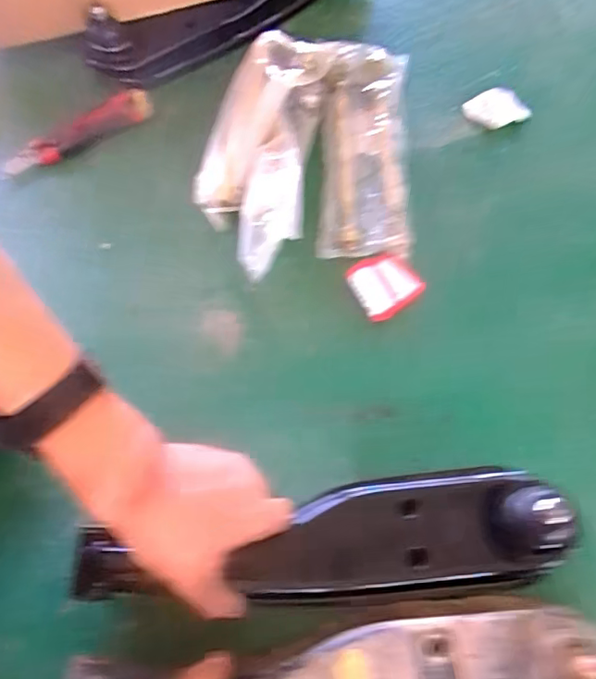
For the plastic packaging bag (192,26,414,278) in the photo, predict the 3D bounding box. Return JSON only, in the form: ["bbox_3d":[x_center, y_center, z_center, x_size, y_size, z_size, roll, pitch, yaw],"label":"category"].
[{"bbox_3d":[0.005,-0.191,0.552,0.206,0.063,0.270,1,66,4],"label":"plastic packaging bag"}]

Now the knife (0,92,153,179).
[{"bbox_3d":[-0.240,-0.217,0.595,0.173,0.029,0.032,-29,68,-9],"label":"knife"}]

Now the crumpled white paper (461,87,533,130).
[{"bbox_3d":[0.213,-0.246,0.592,0.057,0.017,0.046,-28,67,-9],"label":"crumpled white paper"}]

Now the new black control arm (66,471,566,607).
[{"bbox_3d":[0.014,0.145,0.392,0.335,0.071,0.085,-7,66,0],"label":"new black control arm"}]

